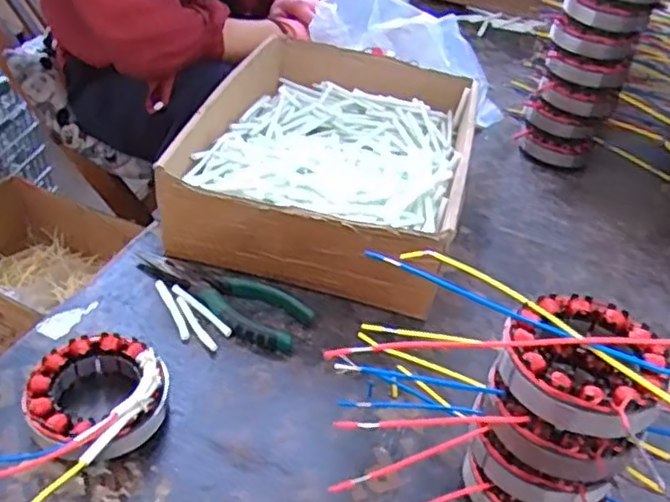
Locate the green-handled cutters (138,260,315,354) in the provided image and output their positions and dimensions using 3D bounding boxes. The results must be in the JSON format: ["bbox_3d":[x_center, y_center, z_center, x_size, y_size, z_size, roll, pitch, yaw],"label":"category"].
[{"bbox_3d":[-0.091,0.034,0.536,0.147,0.014,0.058,20,41,15],"label":"green-handled cutters"}]

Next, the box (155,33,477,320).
[{"bbox_3d":[0.006,-0.097,0.656,0.229,0.083,0.332,13,39,7],"label":"box"}]

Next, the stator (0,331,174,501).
[{"bbox_3d":[-0.193,0.117,0.374,0.119,0.073,0.229,18,40,13],"label":"stator"}]

